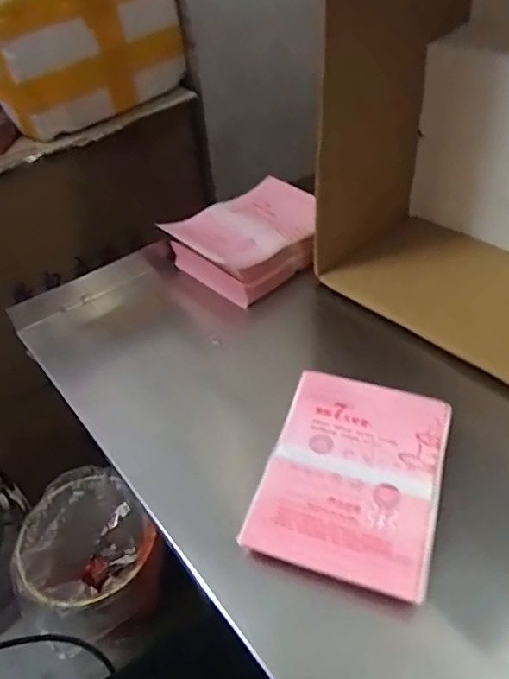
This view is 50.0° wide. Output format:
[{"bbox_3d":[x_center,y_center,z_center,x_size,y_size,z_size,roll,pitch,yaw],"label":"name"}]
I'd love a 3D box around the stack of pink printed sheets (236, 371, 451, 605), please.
[{"bbox_3d":[0.075,0.100,0.417,0.123,0.018,0.159,12,47,17],"label":"stack of pink printed sheets"}]

